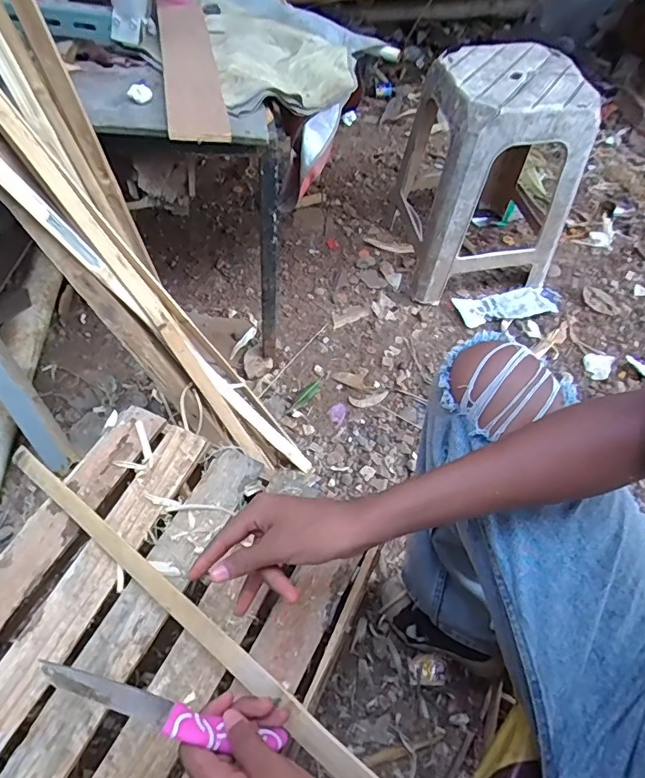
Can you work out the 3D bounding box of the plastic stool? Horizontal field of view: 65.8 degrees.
[{"bbox_3d":[0.388,-0.536,1.237,0.344,0.481,0.379,-10,55,-8],"label":"plastic stool"}]

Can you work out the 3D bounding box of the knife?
[{"bbox_3d":[-0.101,0.218,0.334,0.176,0.019,0.021,30,54,-15],"label":"knife"}]

